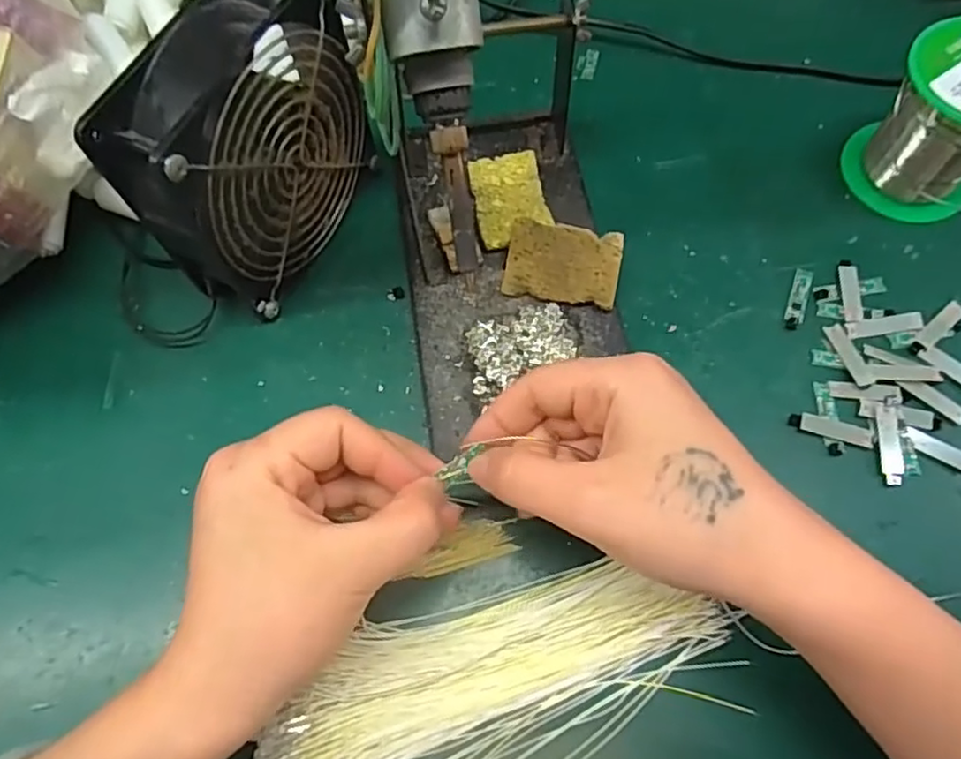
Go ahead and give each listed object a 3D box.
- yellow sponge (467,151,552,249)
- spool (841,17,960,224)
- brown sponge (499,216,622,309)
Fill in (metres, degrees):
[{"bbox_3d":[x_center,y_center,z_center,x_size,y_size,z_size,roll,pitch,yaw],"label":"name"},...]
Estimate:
[{"bbox_3d":[0.016,-0.094,0.338,0.037,0.008,0.054,-10,68,-3],"label":"yellow sponge"},{"bbox_3d":[0.238,-0.130,0.329,0.065,0.072,0.065,0,68,1],"label":"spool"},{"bbox_3d":[0.041,-0.057,0.321,0.055,0.013,0.039,10,68,5],"label":"brown sponge"}]

